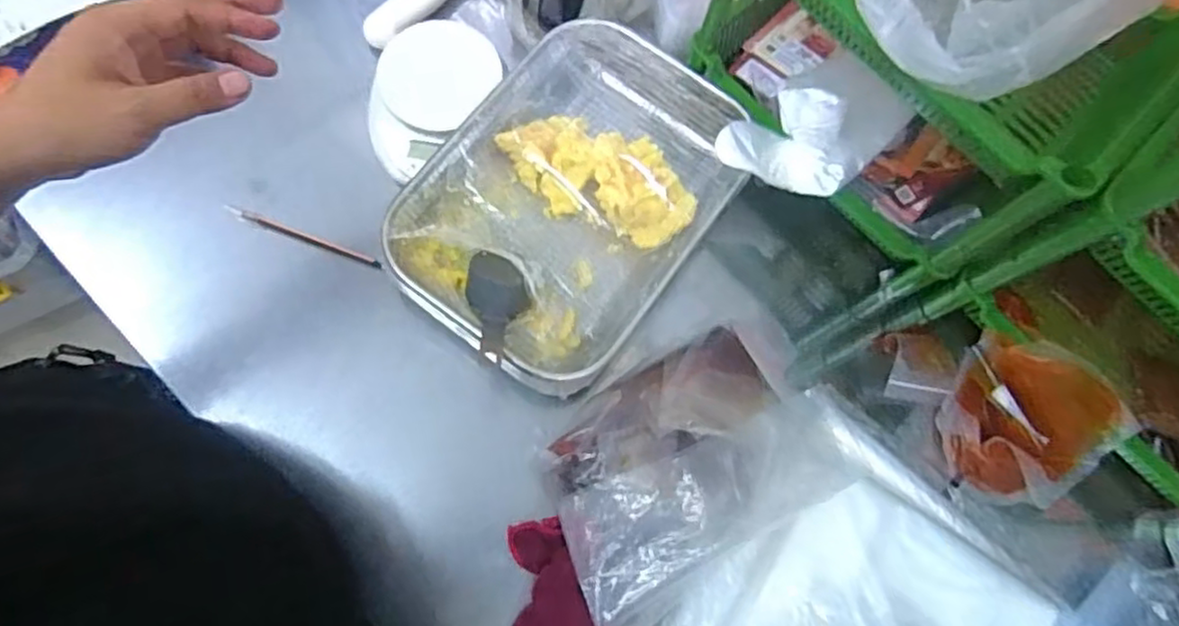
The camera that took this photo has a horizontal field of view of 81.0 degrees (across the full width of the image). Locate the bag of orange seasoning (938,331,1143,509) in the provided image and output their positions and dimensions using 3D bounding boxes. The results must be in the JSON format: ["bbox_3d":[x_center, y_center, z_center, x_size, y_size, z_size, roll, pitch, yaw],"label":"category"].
[{"bbox_3d":[0.344,0.087,0.556,0.104,0.108,0.131,-25,78,-11],"label":"bag of orange seasoning"}]

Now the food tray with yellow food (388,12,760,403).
[{"bbox_3d":[-0.013,-0.099,0.576,0.219,0.060,0.293,36,74,6],"label":"food tray with yellow food"}]

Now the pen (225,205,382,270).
[{"bbox_3d":[-0.243,-0.065,0.588,0.139,0.004,0.008,20,73,1],"label":"pen"}]

